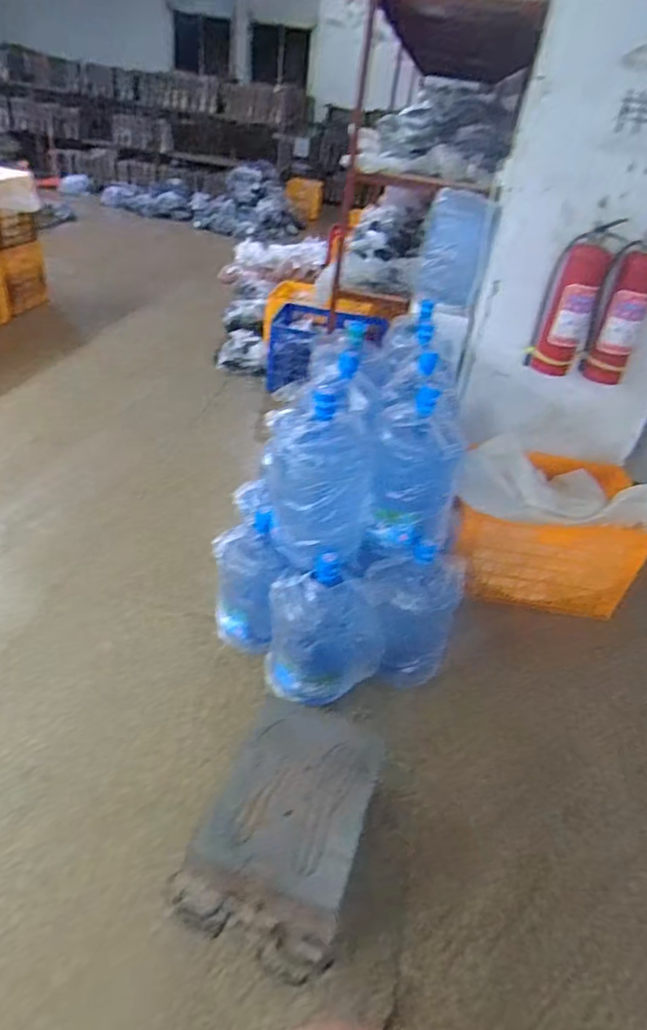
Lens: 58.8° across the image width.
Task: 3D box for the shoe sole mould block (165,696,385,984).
[{"bbox_3d":[-0.064,0.661,1.206,0.314,0.294,0.439,19,39,14],"label":"shoe sole mould block"}]

